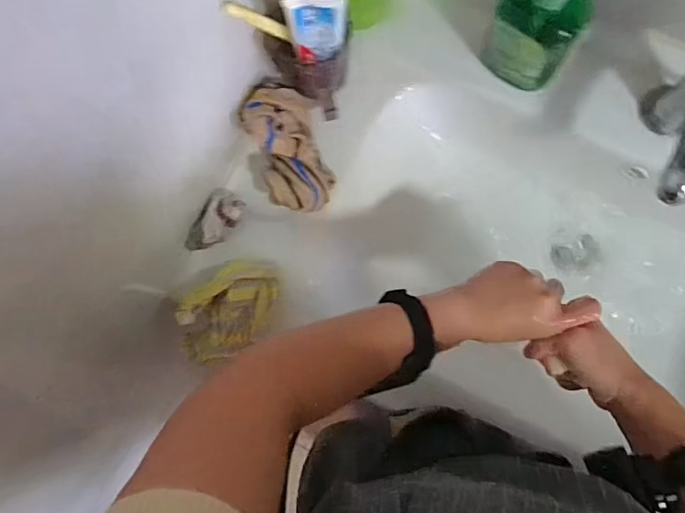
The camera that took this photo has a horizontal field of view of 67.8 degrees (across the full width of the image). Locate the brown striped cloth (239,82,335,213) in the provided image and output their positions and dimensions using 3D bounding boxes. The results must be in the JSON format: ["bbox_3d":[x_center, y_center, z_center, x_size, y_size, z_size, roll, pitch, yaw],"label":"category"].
[{"bbox_3d":[-0.057,-0.116,0.546,0.071,0.063,0.141,-18,81,4],"label":"brown striped cloth"}]

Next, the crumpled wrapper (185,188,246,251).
[{"bbox_3d":[-0.140,-0.037,0.555,0.039,0.021,0.073,30,94,-29],"label":"crumpled wrapper"}]

